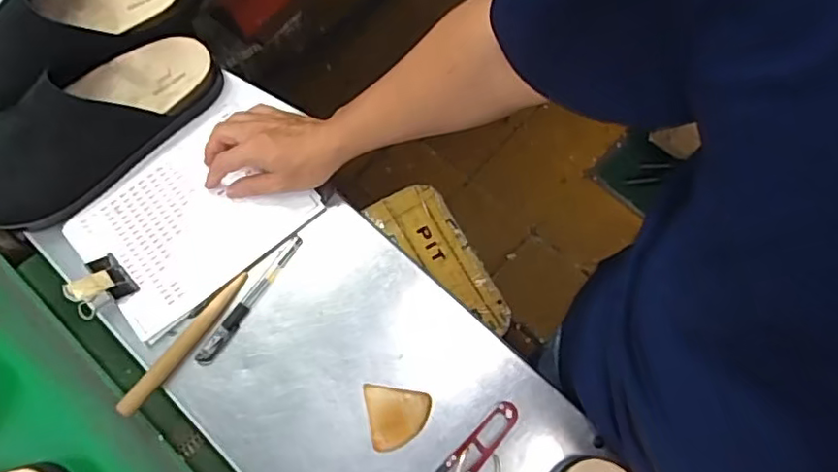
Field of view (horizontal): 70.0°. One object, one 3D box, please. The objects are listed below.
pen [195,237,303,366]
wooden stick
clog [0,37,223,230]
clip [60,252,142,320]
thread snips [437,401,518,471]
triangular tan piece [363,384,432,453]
[{"bbox_3d":[-0.163,0.061,0.578,0.016,0.009,0.147,34,74,10],"label":"pen"},{"bbox_3d":[-0.217,0.097,0.560,0.017,0.014,0.158,36,75,10],"label":"wooden stick"},{"bbox_3d":[-0.333,-0.114,0.593,0.278,0.075,0.105,-41,77,-13],"label":"clog"},{"bbox_3d":[-0.308,0.048,0.573,0.061,0.047,0.049,-32,75,-11],"label":"clip"},{"bbox_3d":[0.045,0.195,0.527,0.026,0.011,0.118,42,76,12],"label":"thread snips"},{"bbox_3d":[-0.018,0.161,0.547,0.057,0.004,0.057,-12,72,-5],"label":"triangular tan piece"}]

